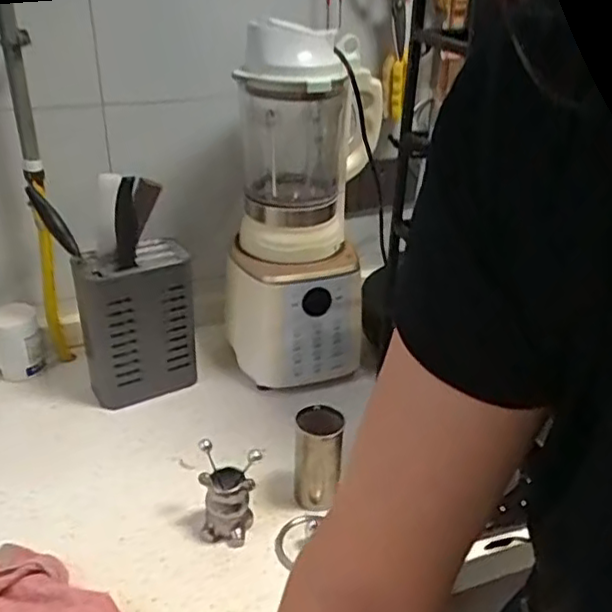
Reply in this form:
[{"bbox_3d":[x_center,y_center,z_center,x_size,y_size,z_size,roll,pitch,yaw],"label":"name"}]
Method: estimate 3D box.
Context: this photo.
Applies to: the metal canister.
[{"bbox_3d":[0.013,0.181,0.758,0.052,0.124,0.046,6,30,3],"label":"metal canister"}]

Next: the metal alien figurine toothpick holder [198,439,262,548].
[{"bbox_3d":[-0.089,0.210,0.722,0.061,0.106,0.045,7,30,5],"label":"metal alien figurine toothpick holder"}]

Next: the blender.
[{"bbox_3d":[-0.004,-0.128,0.894,0.184,0.446,0.152,4,29,3],"label":"blender"}]

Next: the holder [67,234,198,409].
[{"bbox_3d":[-0.242,0.023,0.925,0.150,0.217,0.095,-11,33,-24],"label":"holder"}]

